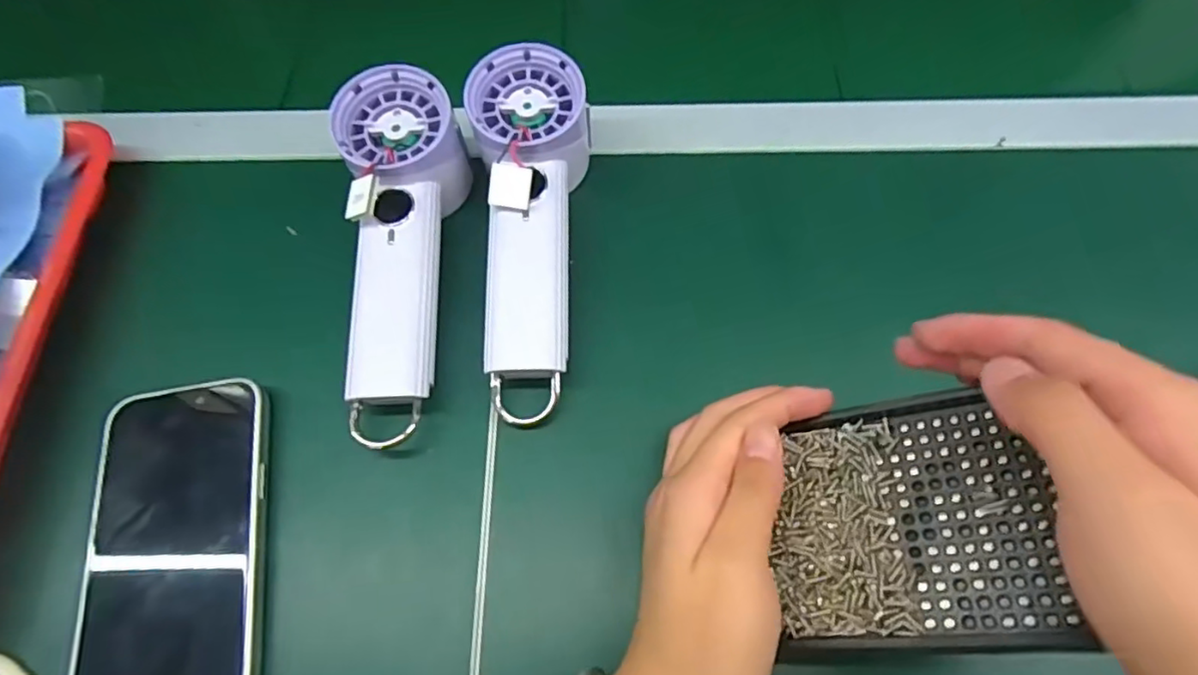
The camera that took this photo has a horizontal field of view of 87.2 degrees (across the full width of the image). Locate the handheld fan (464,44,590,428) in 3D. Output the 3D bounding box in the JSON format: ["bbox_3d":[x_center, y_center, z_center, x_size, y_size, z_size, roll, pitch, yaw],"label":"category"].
[{"bbox_3d":[-0.037,-0.055,0.338,0.062,0.054,0.201,-1,78,1],"label":"handheld fan"}]

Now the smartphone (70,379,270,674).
[{"bbox_3d":[-0.188,0.091,0.280,0.071,0.013,0.146,-10,63,-4],"label":"smartphone"}]

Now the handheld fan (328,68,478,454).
[{"bbox_3d":[-0.103,-0.045,0.329,0.058,0.045,0.192,-2,76,0],"label":"handheld fan"}]

